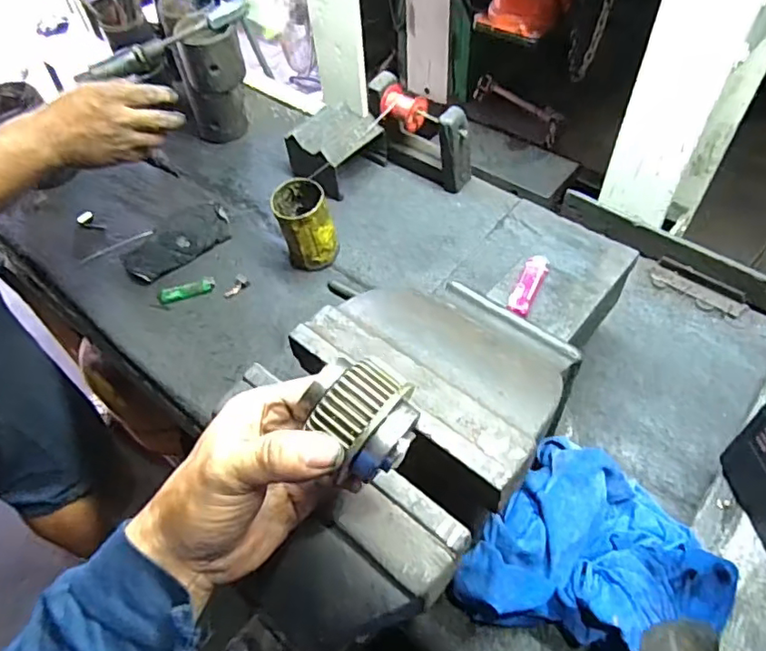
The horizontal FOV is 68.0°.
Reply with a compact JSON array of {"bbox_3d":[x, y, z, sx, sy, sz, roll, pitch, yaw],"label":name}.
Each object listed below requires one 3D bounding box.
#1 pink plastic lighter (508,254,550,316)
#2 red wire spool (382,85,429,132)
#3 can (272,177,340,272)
[{"bbox_3d":[0.155,-0.043,0.604,0.024,0.009,0.083,20,58,18],"label":"pink plastic lighter"},{"bbox_3d":[0.033,-0.333,0.877,0.064,0.049,0.045,36,63,26],"label":"red wire spool"},{"bbox_3d":[-0.111,-0.148,0.820,0.075,0.108,0.082,-2,54,3],"label":"can"}]

